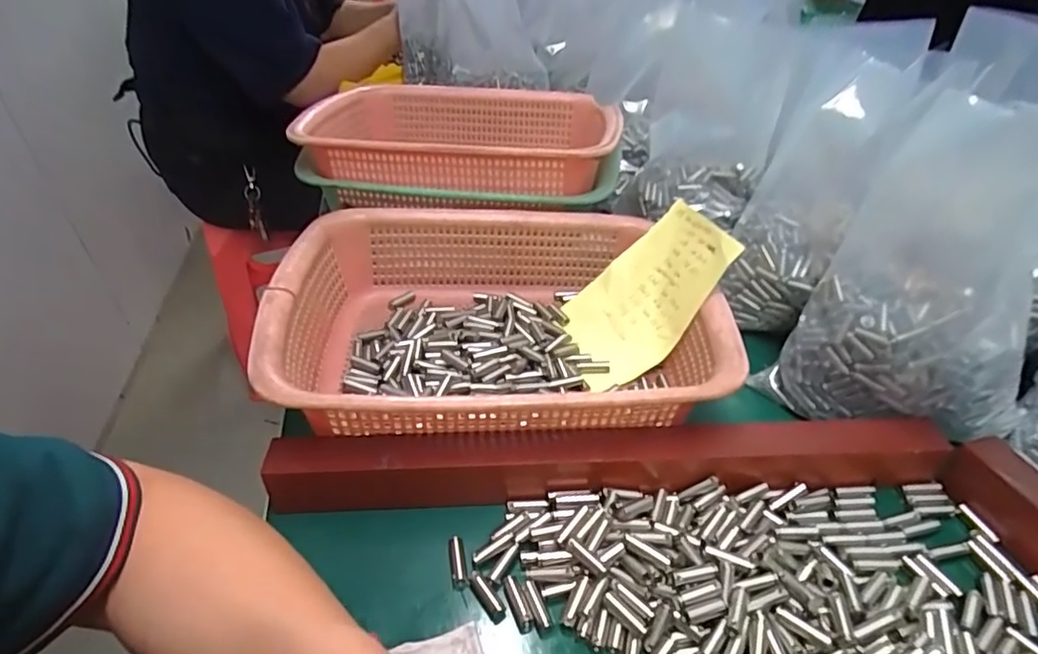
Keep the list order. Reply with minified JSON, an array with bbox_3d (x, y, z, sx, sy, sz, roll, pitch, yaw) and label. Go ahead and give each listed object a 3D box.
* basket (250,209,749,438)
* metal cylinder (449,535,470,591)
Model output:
[{"bbox_3d":[-0.015,-0.011,0.405,0.282,0.075,0.221,-5,39,-6],"label":"basket"},{"bbox_3d":[-0.033,0.128,0.308,0.008,0.007,0.028,-8,39,-10],"label":"metal cylinder"}]

